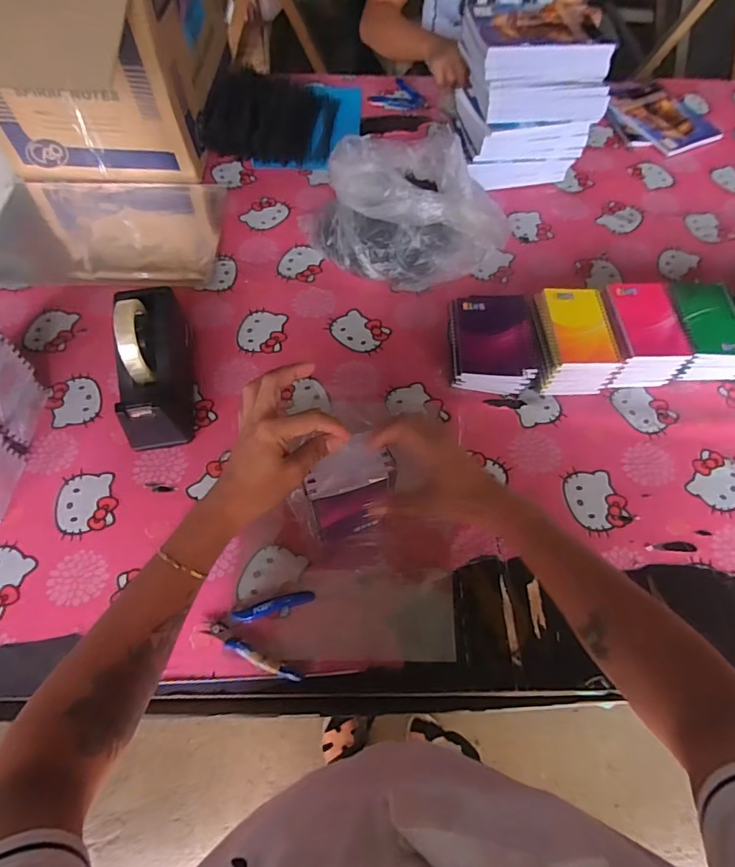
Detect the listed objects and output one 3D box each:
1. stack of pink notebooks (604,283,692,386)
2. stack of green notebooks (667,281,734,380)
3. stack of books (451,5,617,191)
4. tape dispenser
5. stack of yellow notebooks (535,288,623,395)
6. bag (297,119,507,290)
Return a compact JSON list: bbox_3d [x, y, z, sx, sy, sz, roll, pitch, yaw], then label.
[{"bbox_3d":[0.385,-0.137,0.696,0.096,0.076,0.142,2,61,0],"label":"stack of pink notebooks"},{"bbox_3d":[0.482,-0.147,0.704,0.098,0.069,0.133,0,61,-1],"label":"stack of green notebooks"},{"bbox_3d":[0.268,-0.577,0.851,0.213,0.220,0.164,-9,62,-6],"label":"stack of books"},{"bbox_3d":[-0.276,-0.093,0.631,0.072,0.129,0.205,-9,62,-6],"label":"tape dispenser"},{"bbox_3d":[0.286,-0.127,0.688,0.096,0.078,0.141,2,61,0],"label":"stack of yellow notebooks"},{"bbox_3d":[0.051,-0.358,0.764,0.247,0.155,0.295,-26,65,-14],"label":"bag"}]

